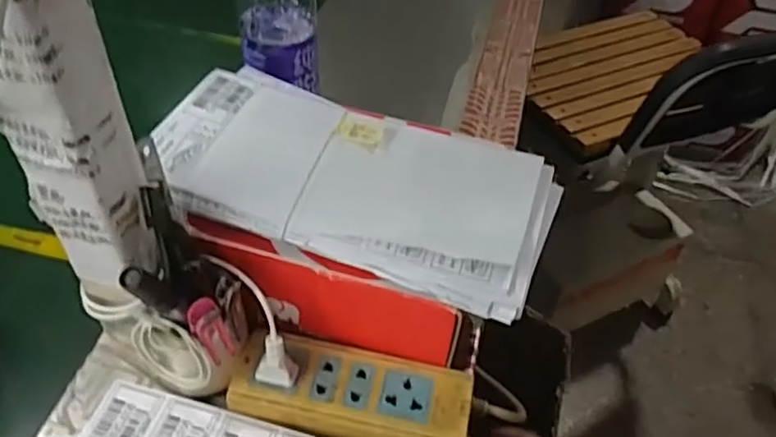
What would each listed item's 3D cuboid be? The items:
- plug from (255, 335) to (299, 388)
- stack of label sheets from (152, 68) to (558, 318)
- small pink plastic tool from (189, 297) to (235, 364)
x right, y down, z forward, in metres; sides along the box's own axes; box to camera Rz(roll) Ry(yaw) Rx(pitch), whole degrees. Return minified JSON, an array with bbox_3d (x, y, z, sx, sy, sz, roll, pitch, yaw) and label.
[{"bbox_3d":[-0.071,0.088,0.402,0.026,0.039,0.015,12,49,7],"label":"plug"},{"bbox_3d":[-0.022,-0.030,0.422,0.256,0.022,0.133,19,51,14],"label":"stack of label sheets"},{"bbox_3d":[-0.109,0.069,0.390,0.010,0.051,0.021,24,51,28],"label":"small pink plastic tool"}]

